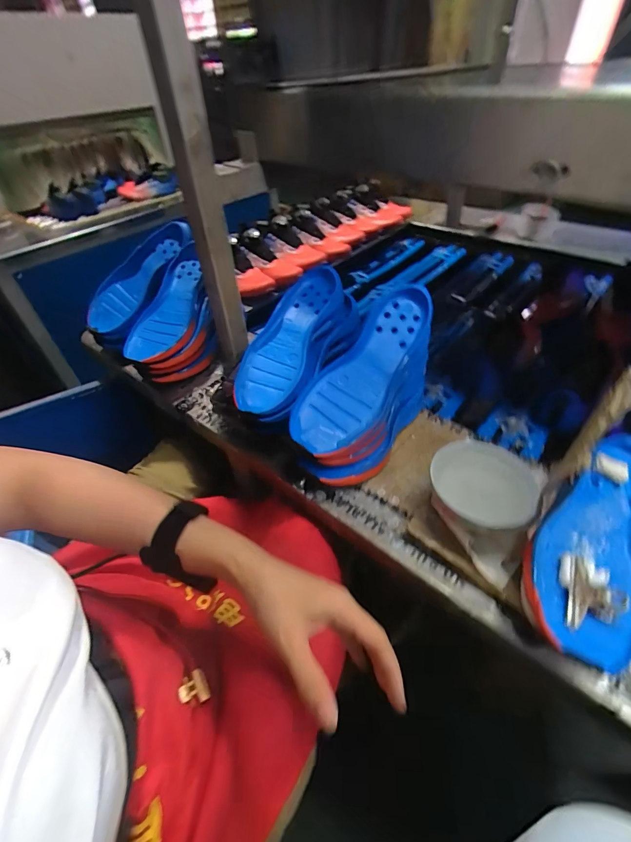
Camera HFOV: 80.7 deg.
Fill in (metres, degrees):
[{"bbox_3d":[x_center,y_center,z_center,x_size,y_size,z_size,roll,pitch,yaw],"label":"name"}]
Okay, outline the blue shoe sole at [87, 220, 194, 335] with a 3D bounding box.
[{"bbox_3d":[-0.343,-0.279,0.722,0.101,0.042,0.264,35,86,33],"label":"blue shoe sole"}]

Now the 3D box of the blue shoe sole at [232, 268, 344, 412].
[{"bbox_3d":[-0.041,-0.120,0.540,0.097,0.032,0.257,18,71,21],"label":"blue shoe sole"}]

